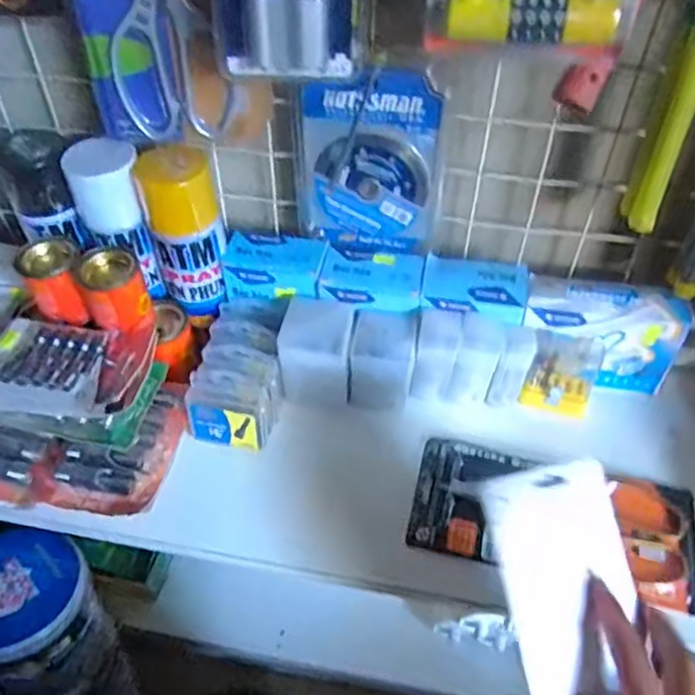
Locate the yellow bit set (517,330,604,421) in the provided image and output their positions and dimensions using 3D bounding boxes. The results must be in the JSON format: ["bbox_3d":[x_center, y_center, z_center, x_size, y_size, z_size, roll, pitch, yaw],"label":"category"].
[{"bbox_3d":[0.199,0.024,0.592,0.062,0.078,0.029,8,46,8],"label":"yellow bit set"}]

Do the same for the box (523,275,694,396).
[{"bbox_3d":[0.233,-0.008,0.598,0.138,0.102,0.038,8,46,8],"label":"box"}]

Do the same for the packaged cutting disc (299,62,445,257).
[{"bbox_3d":[0.020,-0.159,0.563,0.123,0.163,0.014,12,46,11],"label":"packaged cutting disc"}]

